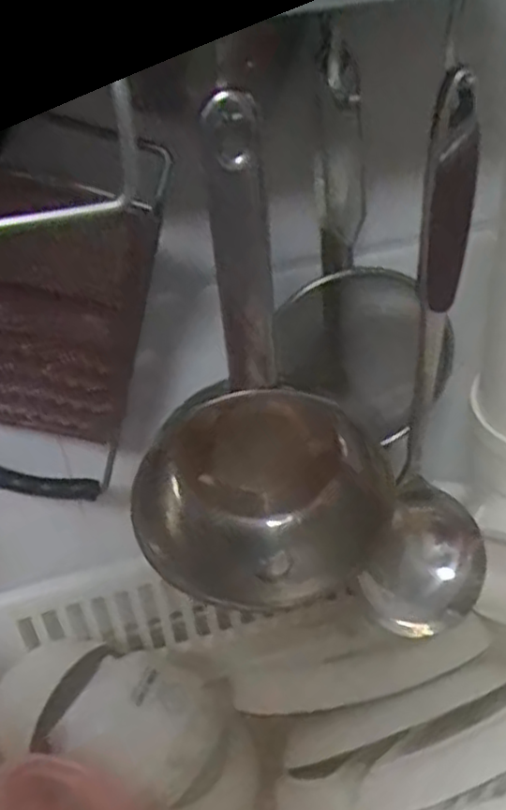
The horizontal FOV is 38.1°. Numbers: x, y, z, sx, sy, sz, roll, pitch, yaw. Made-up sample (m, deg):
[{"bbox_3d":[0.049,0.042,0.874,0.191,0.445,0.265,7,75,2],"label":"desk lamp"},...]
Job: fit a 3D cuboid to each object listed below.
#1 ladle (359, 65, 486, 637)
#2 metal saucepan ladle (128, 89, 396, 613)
[{"bbox_3d":[0.106,0.001,0.399,0.061,0.308,0.094,11,42,19],"label":"ladle"},{"bbox_3d":[-0.003,-0.009,0.408,0.146,0.285,0.092,-15,40,-11],"label":"metal saucepan ladle"}]

